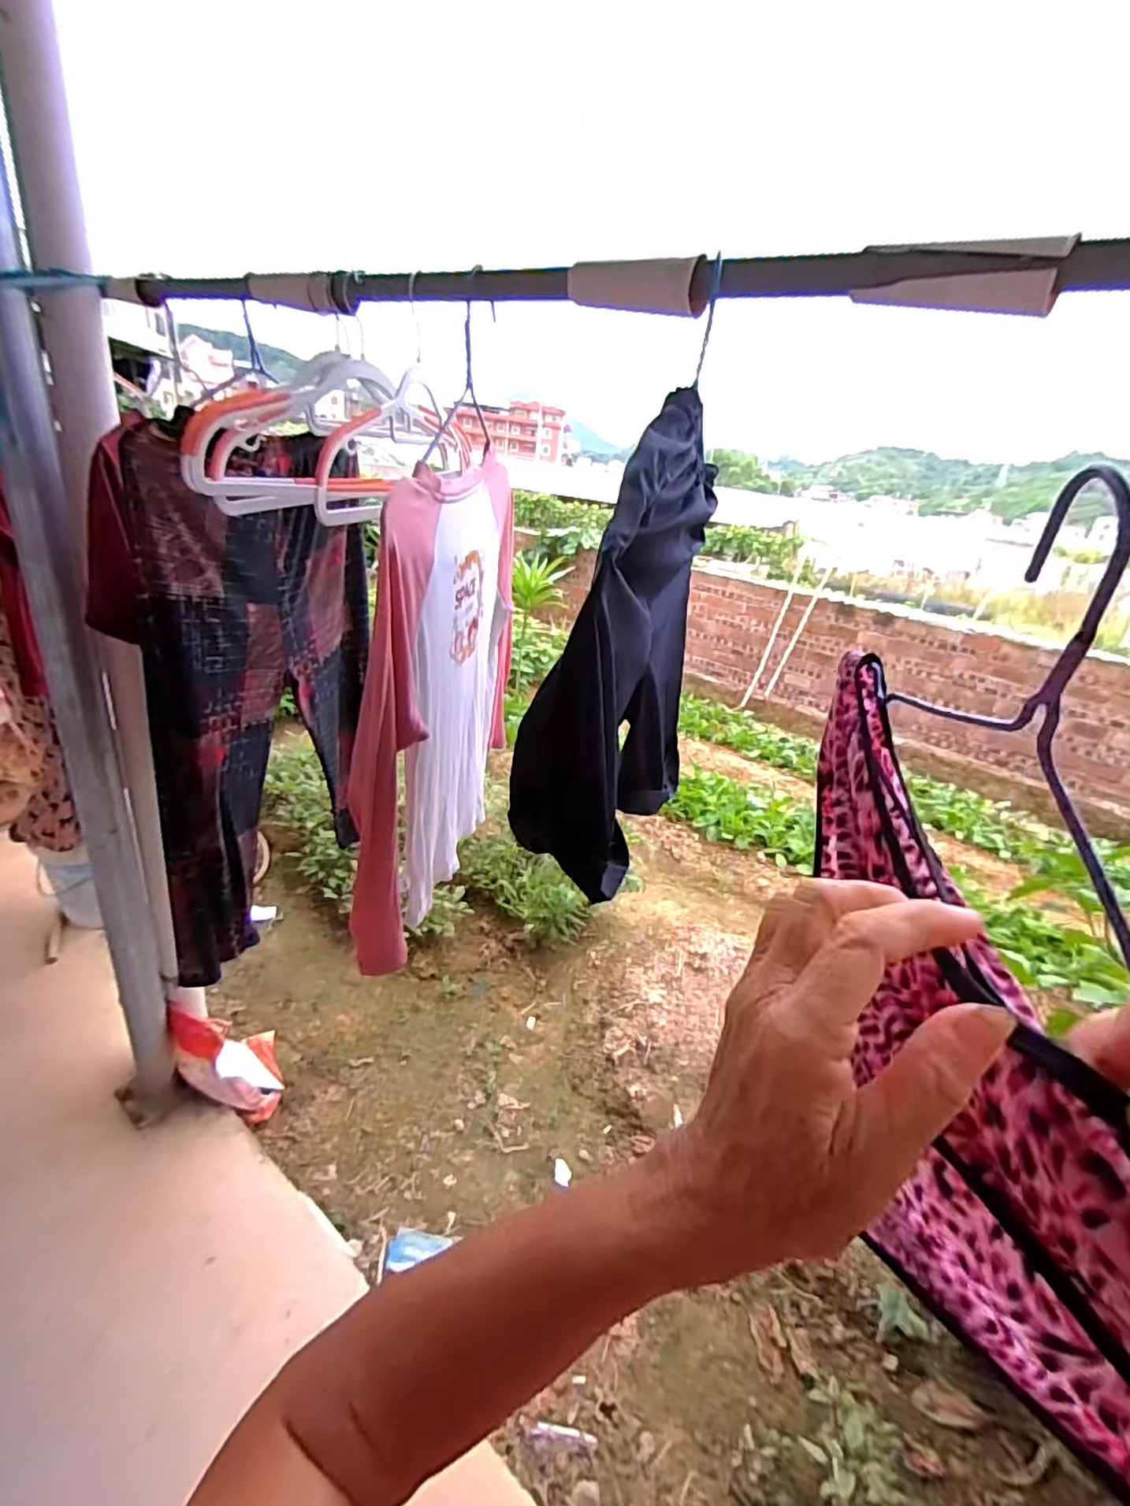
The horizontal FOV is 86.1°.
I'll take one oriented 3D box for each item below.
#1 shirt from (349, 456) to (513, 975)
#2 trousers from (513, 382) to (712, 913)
[{"bbox_3d":[-0.131,-0.064,0.675,0.056,0.434,0.438,9,25,3],"label":"shirt"},{"bbox_3d":[0.065,-0.088,0.515,0.080,0.325,0.415,15,26,14],"label":"trousers"}]

